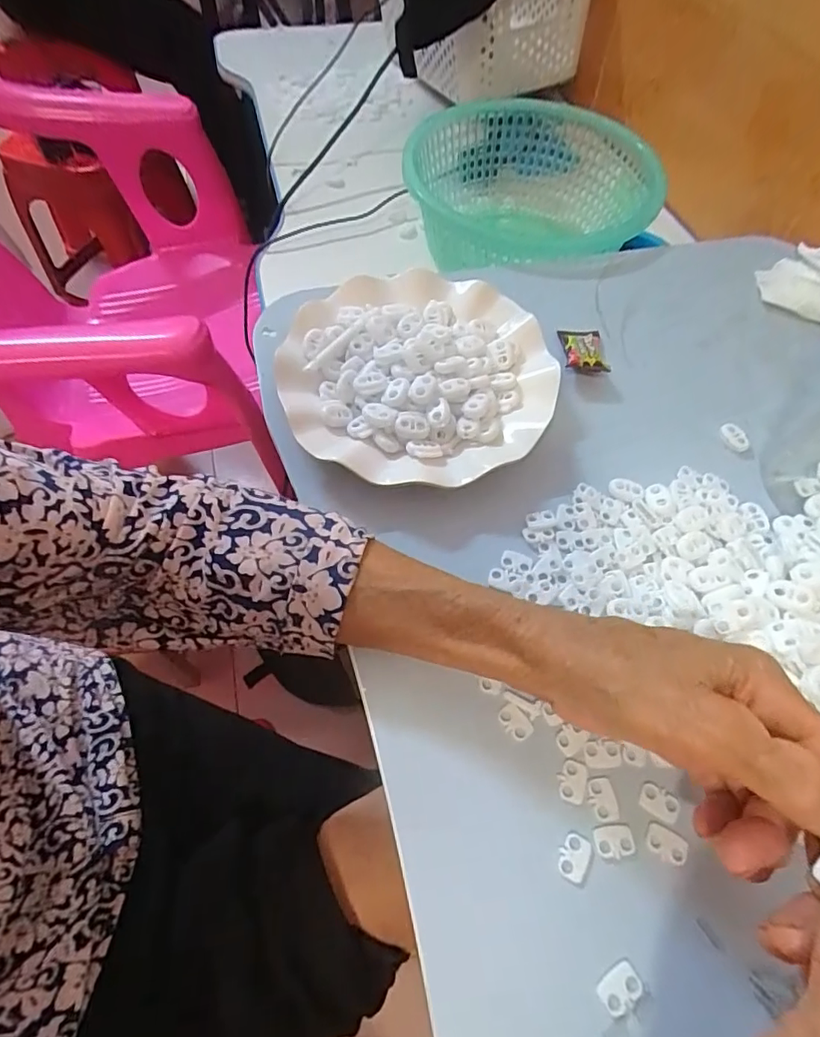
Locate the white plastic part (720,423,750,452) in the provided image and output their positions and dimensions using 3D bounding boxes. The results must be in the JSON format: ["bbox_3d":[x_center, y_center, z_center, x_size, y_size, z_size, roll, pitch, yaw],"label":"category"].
[{"bbox_3d":[0.220,-0.055,0.363,0.014,0.004,0.022,-14,60,-10],"label":"white plastic part"}]

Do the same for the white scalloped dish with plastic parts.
[{"bbox_3d":[0.005,-0.096,0.367,0.177,0.035,0.178,0,59,-1],"label":"white scalloped dish with plastic parts"}]

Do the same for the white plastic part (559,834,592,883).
[{"bbox_3d":[0.075,0.153,0.242,0.013,0.004,0.018,21,61,11],"label":"white plastic part"}]

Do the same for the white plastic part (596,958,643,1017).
[{"bbox_3d":[0.086,0.191,0.218,0.018,0.004,0.013,-32,65,-18],"label":"white plastic part"}]

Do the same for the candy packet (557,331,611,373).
[{"bbox_3d":[0.127,-0.124,0.394,0.030,0.016,0.048,3,58,0],"label":"candy packet"}]

